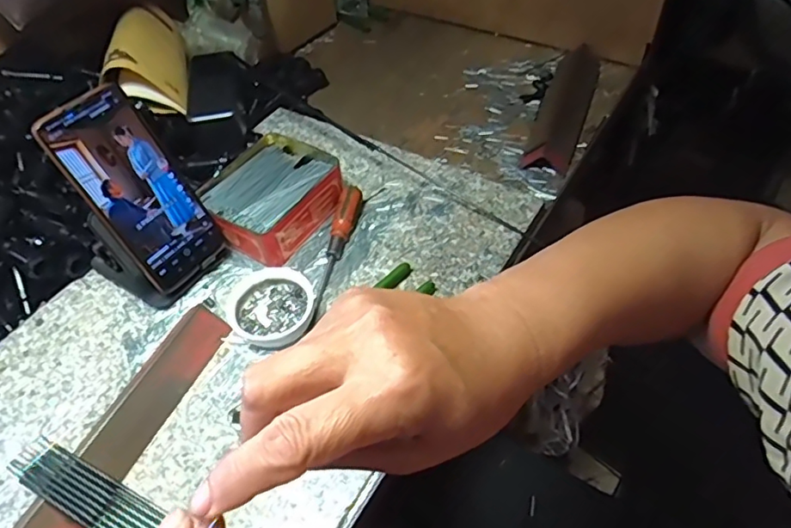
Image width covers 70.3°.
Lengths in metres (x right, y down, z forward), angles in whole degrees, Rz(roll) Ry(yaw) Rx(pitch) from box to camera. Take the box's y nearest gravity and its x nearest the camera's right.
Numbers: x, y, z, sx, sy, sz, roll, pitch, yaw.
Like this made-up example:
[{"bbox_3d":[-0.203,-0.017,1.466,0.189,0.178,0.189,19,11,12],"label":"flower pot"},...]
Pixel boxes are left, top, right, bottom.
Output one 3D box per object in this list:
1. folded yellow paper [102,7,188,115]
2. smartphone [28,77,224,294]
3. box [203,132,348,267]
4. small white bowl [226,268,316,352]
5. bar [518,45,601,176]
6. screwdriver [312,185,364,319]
[{"bbox_3d":[-0.295,-0.241,0.662,0.050,0.086,0.209,-41,43,21],"label":"folded yellow paper"},{"bbox_3d":[-0.214,-0.059,0.473,0.008,0.167,0.077,4,42,43],"label":"smartphone"},{"bbox_3d":[-0.123,-0.068,0.559,0.109,0.037,0.127,25,57,24],"label":"box"},{"bbox_3d":[-0.108,0.036,0.485,0.075,0.022,0.067,32,57,28],"label":"small white bowl"},{"bbox_3d":[0.203,-0.194,0.674,0.053,0.036,0.231,15,54,17],"label":"bar"},{"bbox_3d":[-0.054,-0.016,0.524,0.020,0.024,0.143,5,48,9],"label":"screwdriver"}]

